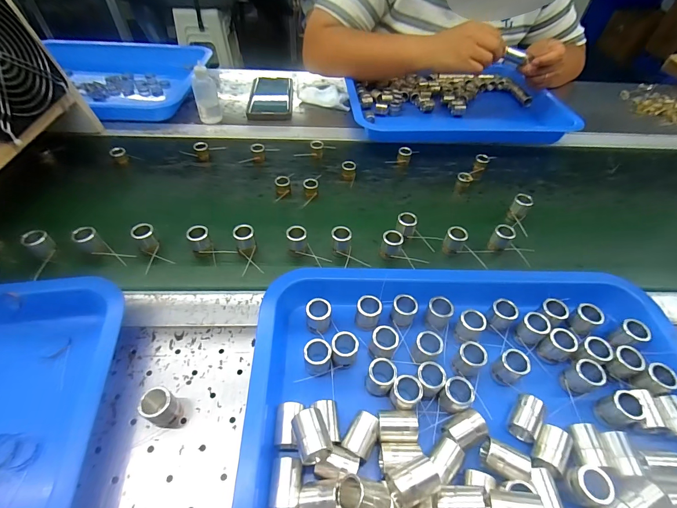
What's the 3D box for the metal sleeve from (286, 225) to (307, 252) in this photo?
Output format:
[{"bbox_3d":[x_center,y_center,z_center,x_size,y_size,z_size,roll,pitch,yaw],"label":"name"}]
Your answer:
[{"bbox_3d":[-0.048,-0.015,0.399,0.022,0.029,0.021,2,49,-2],"label":"metal sleeve"}]

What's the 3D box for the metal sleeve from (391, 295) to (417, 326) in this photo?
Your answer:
[{"bbox_3d":[0.063,0.054,0.328,0.021,0.024,0.020,2,49,-2],"label":"metal sleeve"}]

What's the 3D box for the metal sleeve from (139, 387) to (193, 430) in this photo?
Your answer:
[{"bbox_3d":[-0.135,0.121,0.269,0.025,0.032,0.026,25,52,17],"label":"metal sleeve"}]

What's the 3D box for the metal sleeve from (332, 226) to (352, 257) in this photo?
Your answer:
[{"bbox_3d":[0.003,-0.013,0.403,0.022,0.033,0.025,5,49,1],"label":"metal sleeve"}]

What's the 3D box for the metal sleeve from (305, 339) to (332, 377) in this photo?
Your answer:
[{"bbox_3d":[-0.018,0.089,0.296,0.022,0.029,0.021,2,49,-2],"label":"metal sleeve"}]

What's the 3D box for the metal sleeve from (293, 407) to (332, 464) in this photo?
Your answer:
[{"bbox_3d":[-0.019,0.133,0.249,0.022,0.023,0.033,-14,52,-15],"label":"metal sleeve"}]

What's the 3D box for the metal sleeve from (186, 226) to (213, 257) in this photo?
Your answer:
[{"bbox_3d":[-0.156,-0.014,0.388,0.021,0.029,0.022,-18,53,-19],"label":"metal sleeve"}]

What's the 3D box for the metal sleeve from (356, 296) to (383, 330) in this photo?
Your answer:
[{"bbox_3d":[0.029,0.054,0.325,0.022,0.023,0.019,14,50,8],"label":"metal sleeve"}]

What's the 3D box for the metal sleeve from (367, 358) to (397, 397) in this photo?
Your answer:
[{"bbox_3d":[0.036,0.104,0.290,0.021,0.033,0.021,2,49,-2],"label":"metal sleeve"}]

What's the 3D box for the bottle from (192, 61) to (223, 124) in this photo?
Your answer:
[{"bbox_3d":[-0.215,-0.257,0.559,0.035,0.087,0.044,-10,51,-12],"label":"bottle"}]

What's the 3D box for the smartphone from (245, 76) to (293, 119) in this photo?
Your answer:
[{"bbox_3d":[-0.127,-0.299,0.651,0.077,0.008,0.161,-1,50,-4],"label":"smartphone"}]

